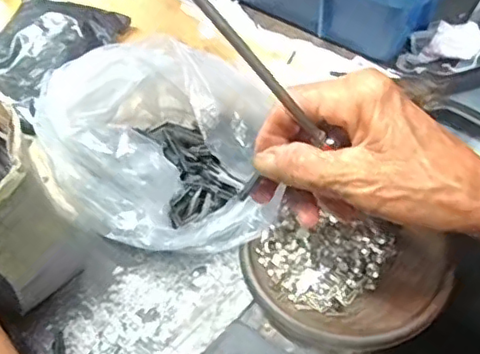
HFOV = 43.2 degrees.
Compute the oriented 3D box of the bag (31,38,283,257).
[{"bbox_3d":[-0.040,-0.018,0.342,0.133,0.073,0.106,-10,52,-6],"label":"bag"}]

